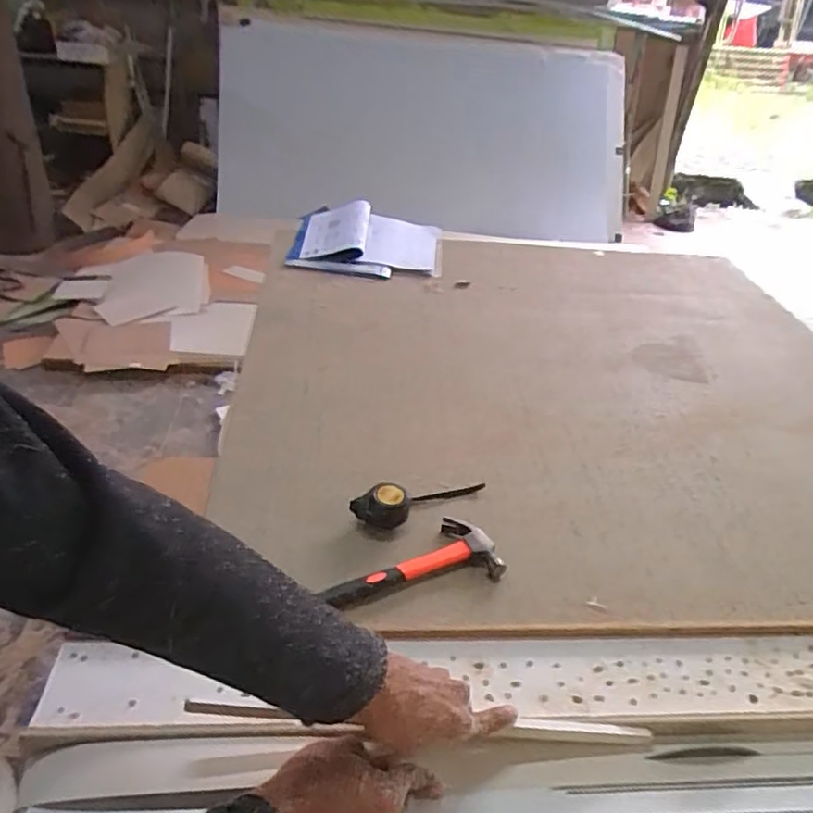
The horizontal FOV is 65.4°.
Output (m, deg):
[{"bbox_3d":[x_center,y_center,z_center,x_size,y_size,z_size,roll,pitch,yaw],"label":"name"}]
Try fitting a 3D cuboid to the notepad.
[{"bbox_3d":[-0.096,-0.420,1.571,0.370,0.062,0.324,6,37,-1],"label":"notepad"}]

